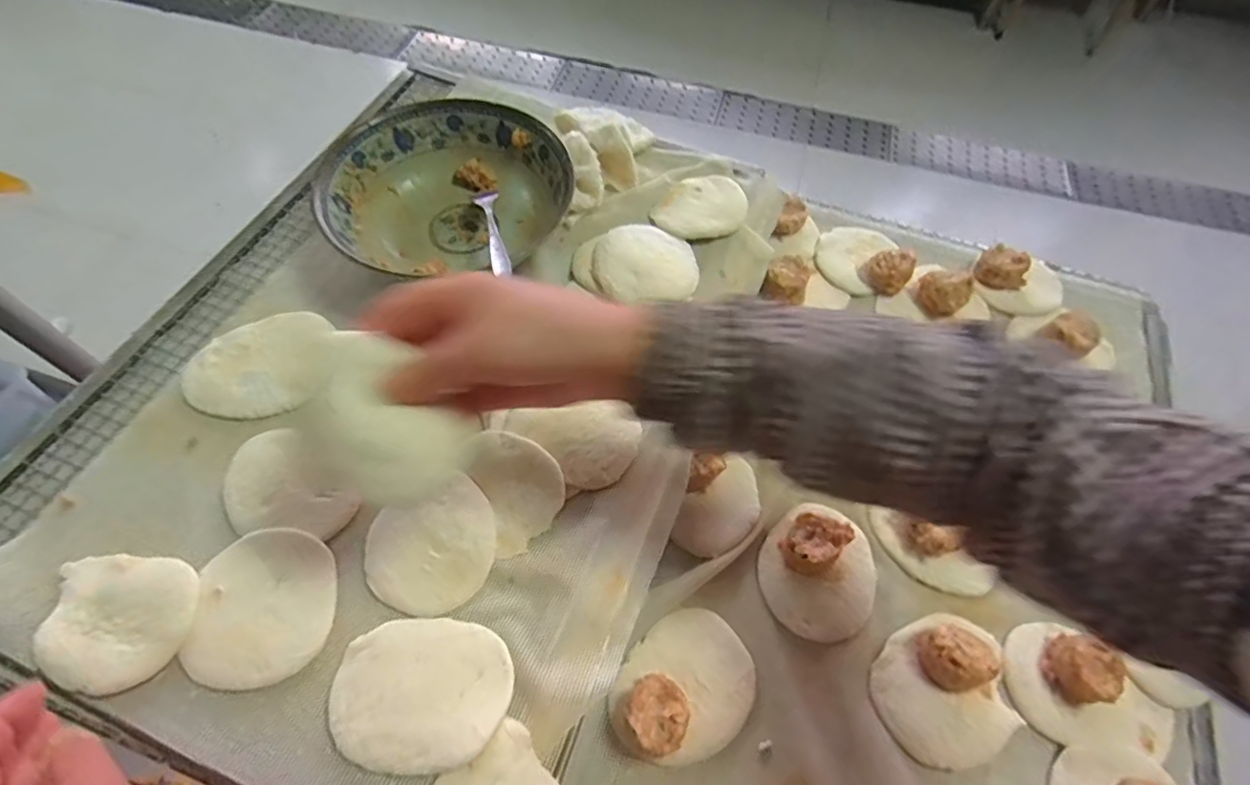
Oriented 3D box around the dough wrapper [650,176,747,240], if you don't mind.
[{"bbox_3d":[0.070,-0.165,0.536,0.085,0.007,0.071,-22,59,-10],"label":"dough wrapper"}]

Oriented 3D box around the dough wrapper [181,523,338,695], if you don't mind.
[{"bbox_3d":[-0.215,0.127,0.358,0.073,0.010,0.088,-4,59,-5],"label":"dough wrapper"}]

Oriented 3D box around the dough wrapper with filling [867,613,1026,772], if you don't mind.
[{"bbox_3d":[0.212,0.189,0.383,0.094,0.032,0.081,-18,62,-13],"label":"dough wrapper with filling"}]

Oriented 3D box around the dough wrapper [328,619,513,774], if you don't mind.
[{"bbox_3d":[-0.116,0.169,0.338,0.099,0.010,0.076,-2,54,-1],"label":"dough wrapper"}]

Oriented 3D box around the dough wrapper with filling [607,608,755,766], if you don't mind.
[{"bbox_3d":[0.040,0.185,0.377,0.077,0.032,0.095,39,65,19],"label":"dough wrapper with filling"}]

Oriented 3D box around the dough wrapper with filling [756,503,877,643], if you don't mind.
[{"bbox_3d":[0.138,0.125,0.417,0.079,0.032,0.081,1,59,-2],"label":"dough wrapper with filling"}]

